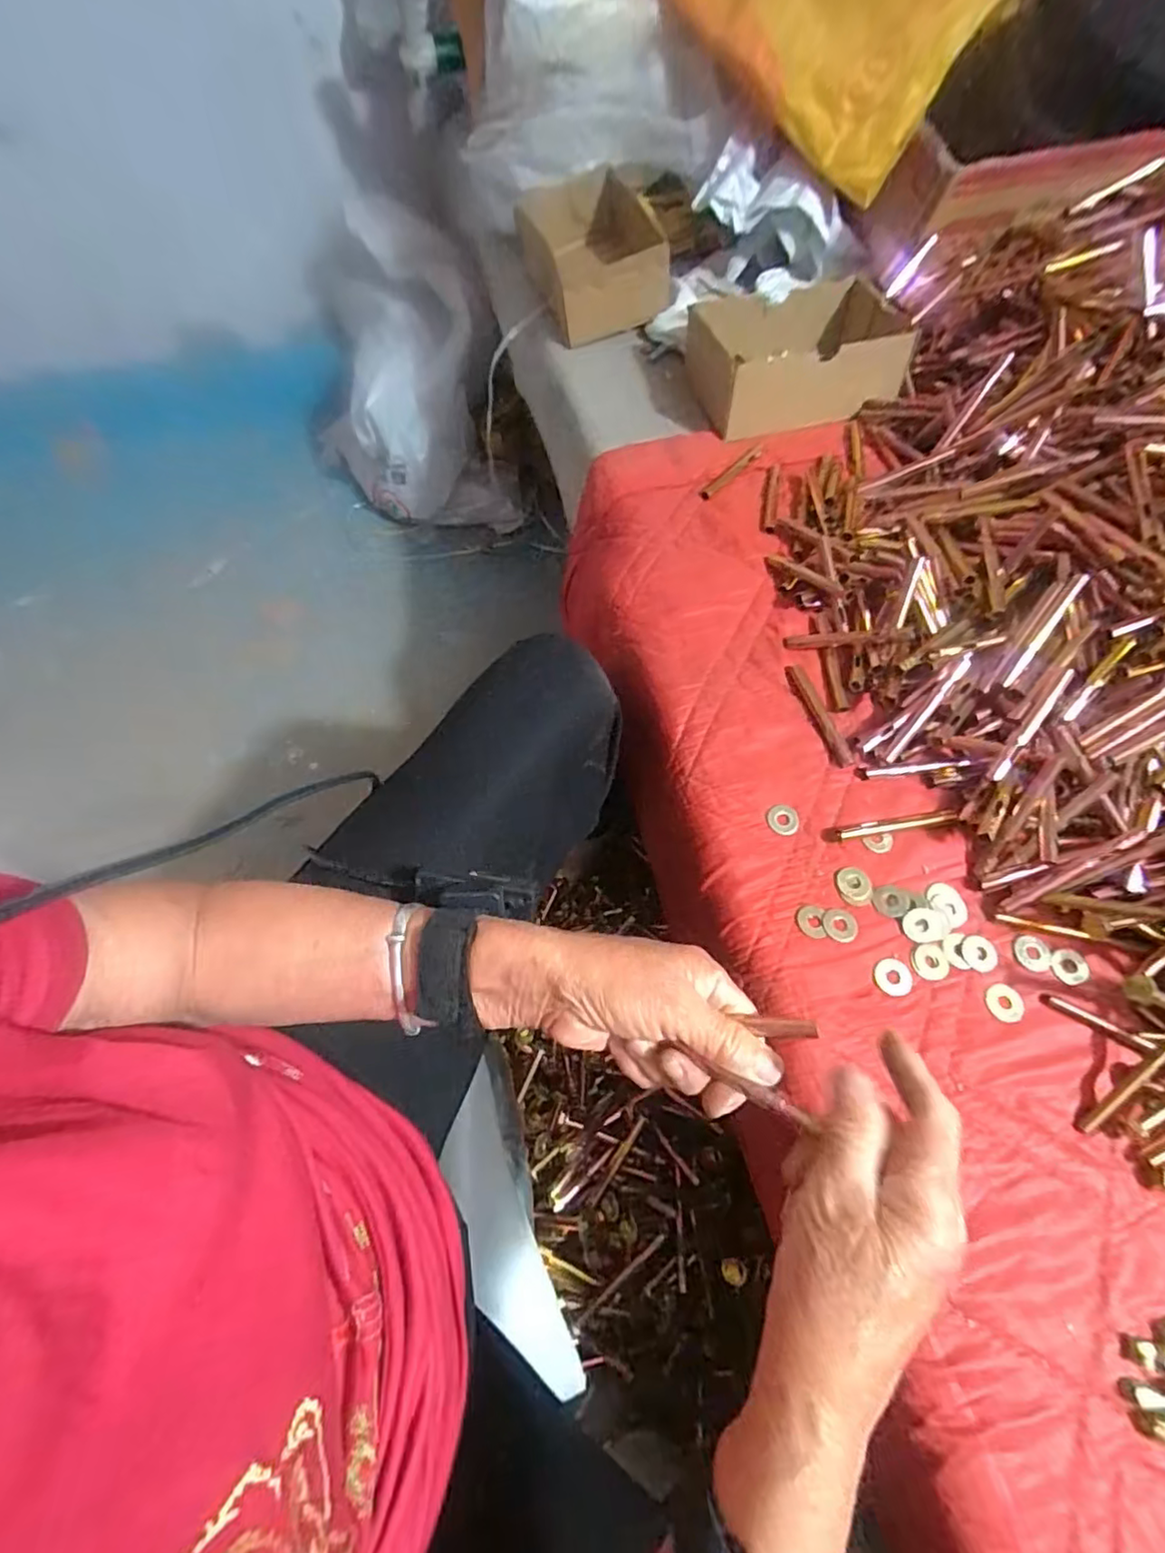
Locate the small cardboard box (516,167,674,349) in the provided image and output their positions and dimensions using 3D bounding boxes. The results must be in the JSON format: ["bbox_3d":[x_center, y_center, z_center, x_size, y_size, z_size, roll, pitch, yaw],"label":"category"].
[{"bbox_3d":[0.010,-0.592,0.699,0.127,0.081,0.181,-15,65,-7],"label":"small cardboard box"}]

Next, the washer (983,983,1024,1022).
[{"bbox_3d":[0.256,0.137,0.369,0.022,0.004,0.022,-1,64,2],"label":"washer"}]

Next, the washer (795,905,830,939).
[{"bbox_3d":[0.148,0.093,0.393,0.019,0.004,0.022,5,64,5],"label":"washer"}]

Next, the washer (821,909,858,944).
[{"bbox_3d":[0.166,0.095,0.392,0.022,0.004,0.022,-1,64,2],"label":"washer"}]

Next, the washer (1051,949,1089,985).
[{"bbox_3d":[0.306,0.119,0.380,0.023,0.004,0.021,-1,64,2],"label":"washer"}]

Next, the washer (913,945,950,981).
[{"bbox_3d":[0.219,0.116,0.382,0.021,0.004,0.021,-10,64,-2],"label":"washer"}]

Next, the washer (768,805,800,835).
[{"bbox_3d":[0.141,0.029,0.425,0.022,0.004,0.021,-1,64,2],"label":"washer"}]

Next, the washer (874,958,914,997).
[{"bbox_3d":[0.192,0.123,0.376,0.023,0.004,0.022,-1,64,2],"label":"washer"}]

